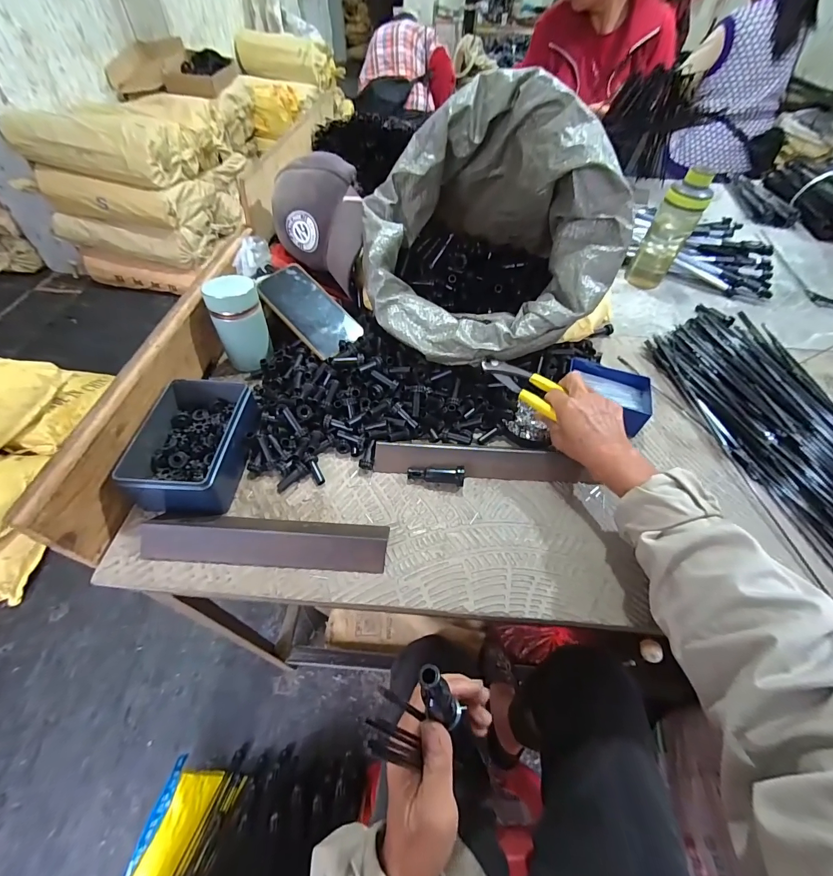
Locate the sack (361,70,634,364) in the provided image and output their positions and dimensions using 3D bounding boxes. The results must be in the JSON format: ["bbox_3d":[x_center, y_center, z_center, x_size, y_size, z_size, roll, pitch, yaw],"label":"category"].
[{"bbox_3d":[0.074,-0.292,0.509,0.285,0.246,0.344,-9,53,-9],"label":"sack"}]

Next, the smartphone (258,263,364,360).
[{"bbox_3d":[-0.153,-0.183,0.545,0.073,0.009,0.164,-40,75,-14],"label":"smartphone"}]

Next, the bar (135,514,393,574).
[{"bbox_3d":[-0.150,0.099,0.383,0.237,0.029,0.049,4,52,1],"label":"bar"}]

